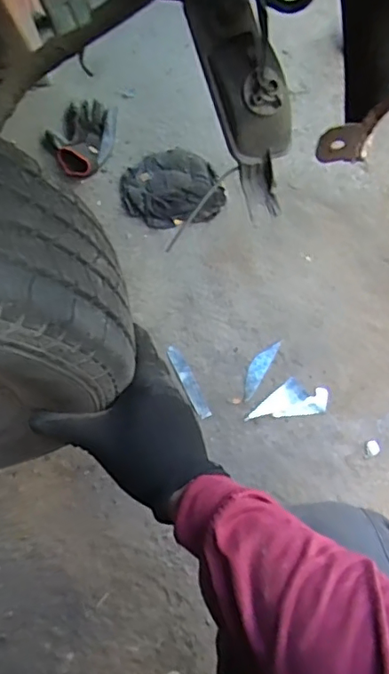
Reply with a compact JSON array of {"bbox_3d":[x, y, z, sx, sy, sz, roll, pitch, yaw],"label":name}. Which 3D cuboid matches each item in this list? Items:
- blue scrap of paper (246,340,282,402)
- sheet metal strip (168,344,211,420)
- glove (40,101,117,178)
[{"bbox_3d":[0.100,0.047,0.870,0.029,0.005,0.102,26,70,15],"label":"blue scrap of paper"},{"bbox_3d":[-0.009,0.068,0.870,0.021,0.006,0.128,-30,66,2],"label":"sheet metal strip"},{"bbox_3d":[-0.228,-0.377,1.054,0.138,0.054,0.197,6,66,7],"label":"glove"}]

